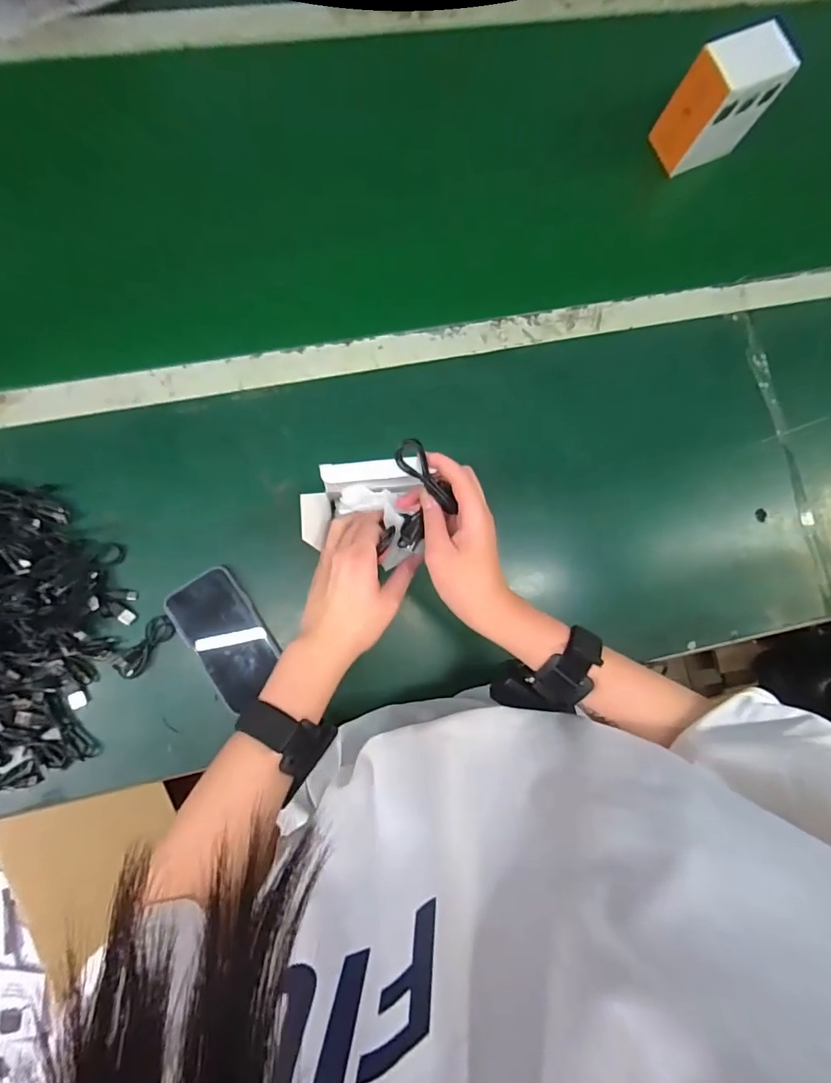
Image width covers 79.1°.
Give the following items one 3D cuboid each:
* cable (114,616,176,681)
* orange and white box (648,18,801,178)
[{"bbox_3d":[-0.279,0.107,0.517,0.028,0.011,0.072,40,82,-1],"label":"cable"},{"bbox_3d":[0.361,-0.523,0.607,0.100,0.121,0.072,-23,87,-7],"label":"orange and white box"}]

